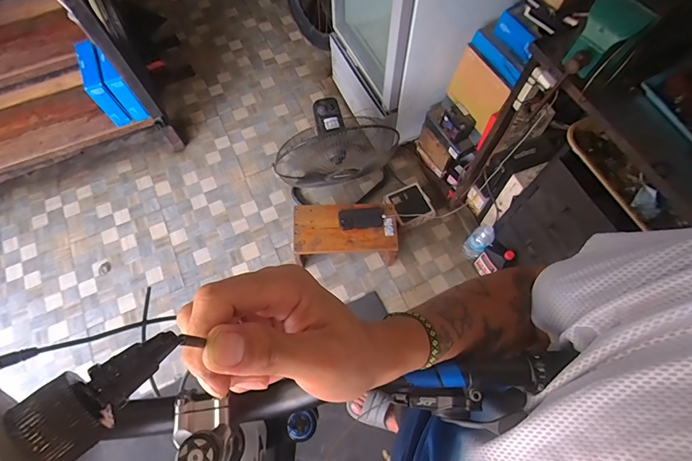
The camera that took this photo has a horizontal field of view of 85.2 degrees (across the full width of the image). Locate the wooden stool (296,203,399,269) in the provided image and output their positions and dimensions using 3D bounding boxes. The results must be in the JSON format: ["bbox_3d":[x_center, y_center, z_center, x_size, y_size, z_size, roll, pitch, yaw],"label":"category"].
[{"bbox_3d":[-0.003,0.023,1.569,0.419,0.210,0.220,-6,68,-3],"label":"wooden stool"}]

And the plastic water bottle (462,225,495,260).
[{"bbox_3d":[0.552,0.043,1.567,0.081,0.255,0.084,0,67,0],"label":"plastic water bottle"}]

